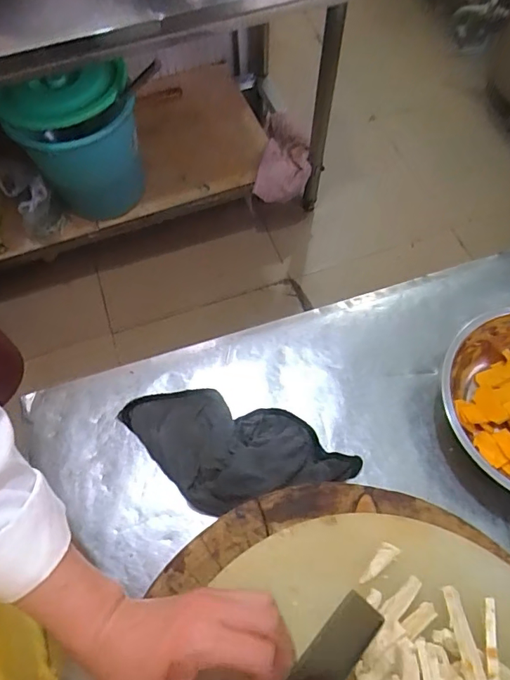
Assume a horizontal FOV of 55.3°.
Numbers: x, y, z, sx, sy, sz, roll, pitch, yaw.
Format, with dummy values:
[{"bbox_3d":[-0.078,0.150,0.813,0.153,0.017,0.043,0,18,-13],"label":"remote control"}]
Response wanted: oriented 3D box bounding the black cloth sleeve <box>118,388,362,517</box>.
[{"bbox_3d":[-0.027,0.124,0.539,0.273,0.041,0.131,13,64,9],"label":"black cloth sleeve"}]

